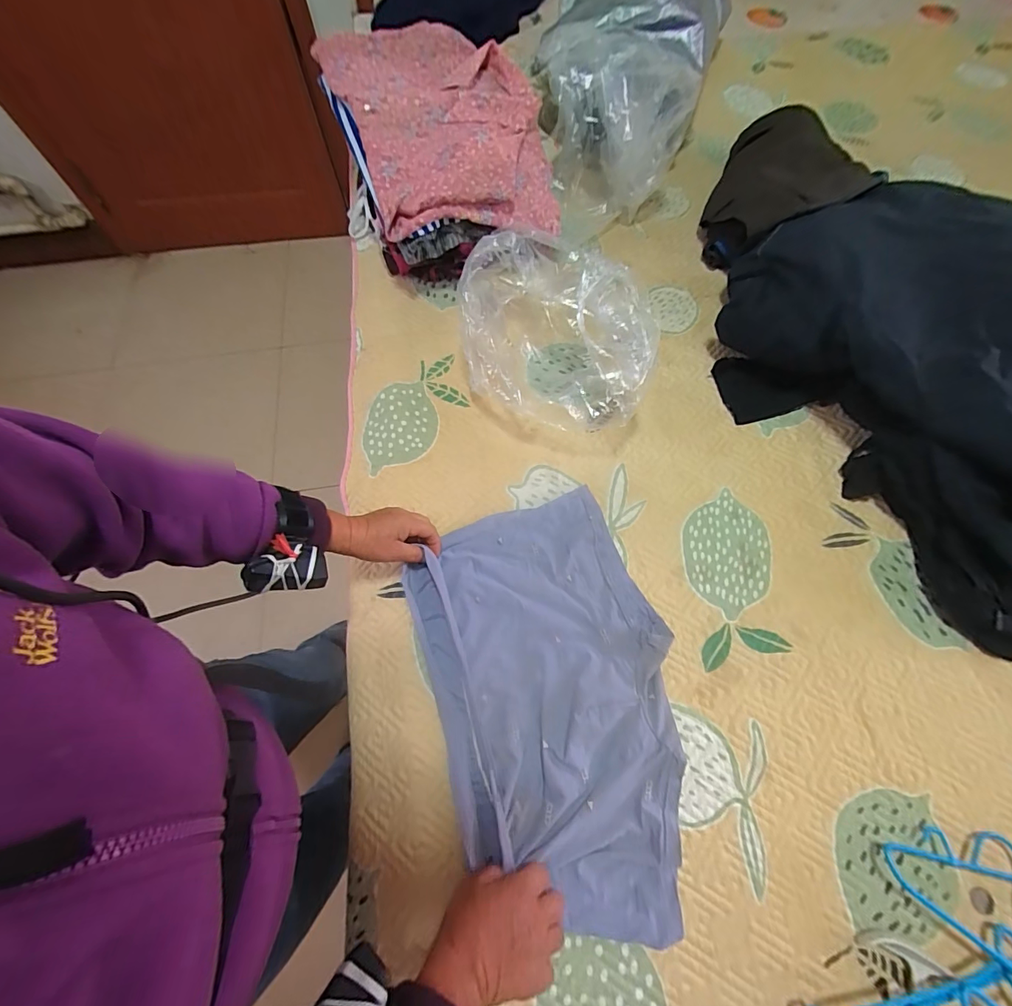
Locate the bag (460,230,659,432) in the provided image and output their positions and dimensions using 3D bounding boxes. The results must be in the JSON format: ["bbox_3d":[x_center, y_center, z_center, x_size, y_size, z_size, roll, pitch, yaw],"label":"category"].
[{"bbox_3d":[0.054,-0.262,0.652,0.222,0.179,0.311,-8,65,-4],"label":"bag"}]

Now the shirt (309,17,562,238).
[{"bbox_3d":[-0.108,-0.648,0.775,0.314,0.084,0.489,-19,67,-8],"label":"shirt"}]

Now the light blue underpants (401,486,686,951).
[{"bbox_3d":[0.060,0.213,0.519,0.273,0.030,0.442,-16,66,-8],"label":"light blue underpants"}]

